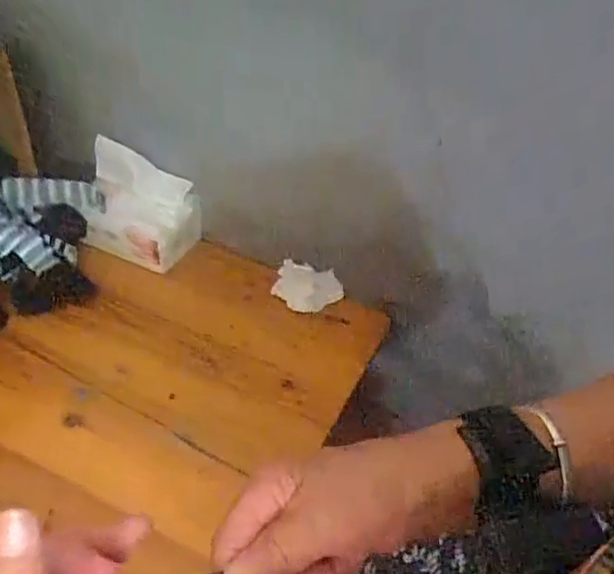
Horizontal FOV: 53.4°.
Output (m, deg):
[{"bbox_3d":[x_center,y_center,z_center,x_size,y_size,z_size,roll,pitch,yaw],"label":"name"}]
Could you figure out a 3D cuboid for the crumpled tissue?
[{"bbox_3d":[0.002,-0.002,0.714,0.078,0.046,0.038,15,44,8],"label":"crumpled tissue"}]

